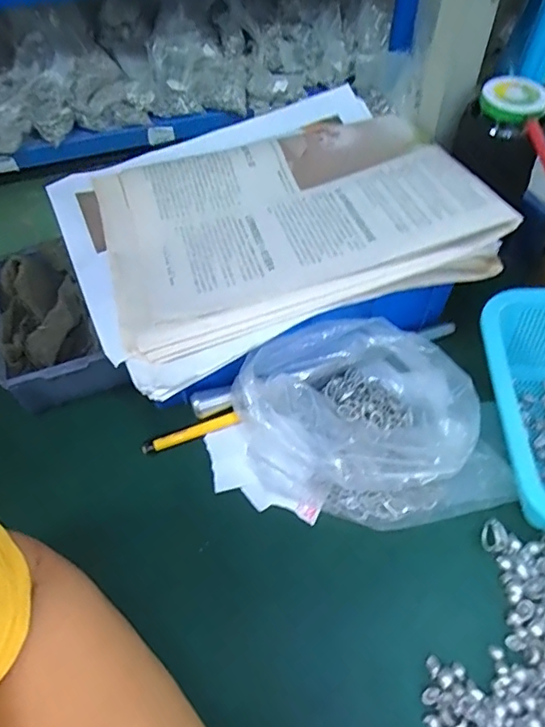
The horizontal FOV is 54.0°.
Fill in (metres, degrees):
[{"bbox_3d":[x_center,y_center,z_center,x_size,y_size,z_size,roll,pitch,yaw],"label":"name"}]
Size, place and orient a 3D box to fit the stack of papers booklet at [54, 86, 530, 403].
[{"bbox_3d":[-0.005,-0.116,0.422,0.288,0.041,0.233,-23,57,-15],"label":"stack of papers booklet"}]

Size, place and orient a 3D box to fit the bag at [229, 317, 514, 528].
[{"bbox_3d":[0.072,0.049,0.390,0.151,0.091,0.166,-33,54,-19],"label":"bag"}]

